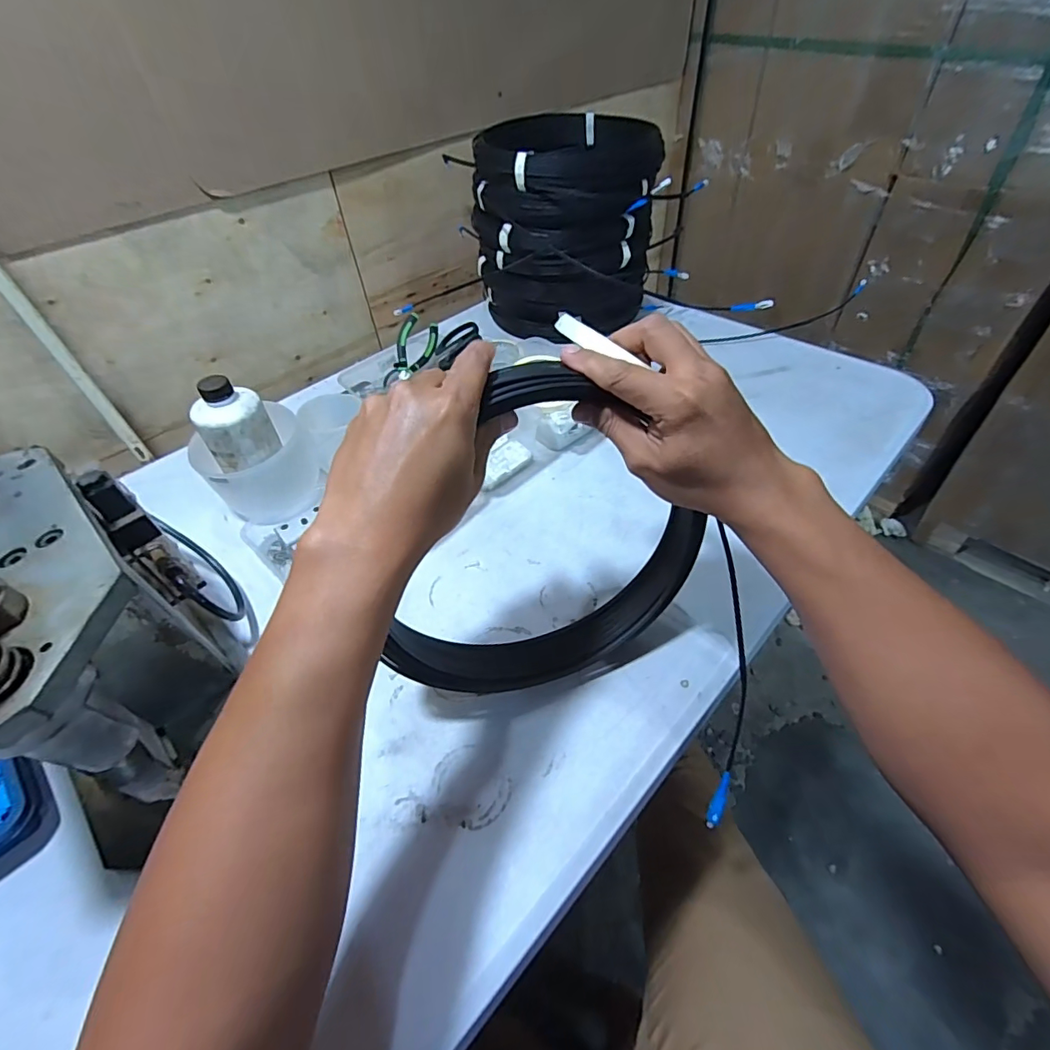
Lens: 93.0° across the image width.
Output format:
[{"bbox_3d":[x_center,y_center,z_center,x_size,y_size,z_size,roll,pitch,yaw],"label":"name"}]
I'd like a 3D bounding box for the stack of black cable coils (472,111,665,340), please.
[{"bbox_3d":[0.063,-0.457,0.789,0.225,0.238,0.213,-32,53,-23],"label":"stack of black cable coils"}]

